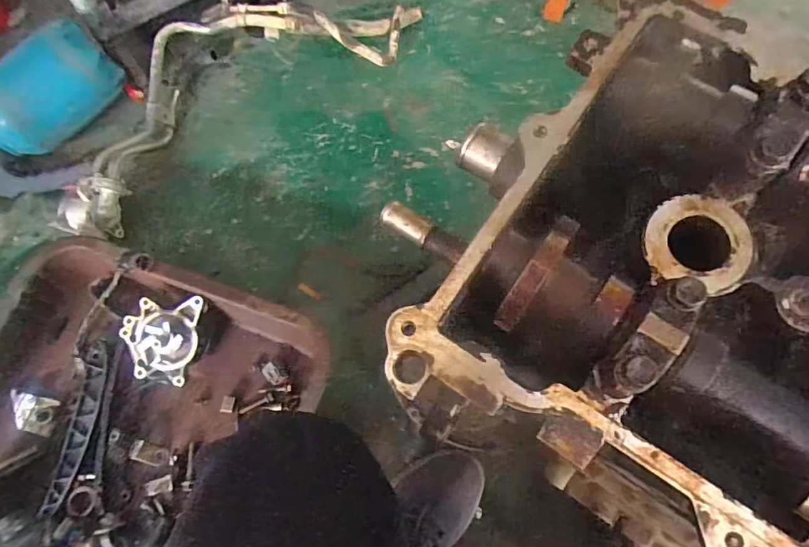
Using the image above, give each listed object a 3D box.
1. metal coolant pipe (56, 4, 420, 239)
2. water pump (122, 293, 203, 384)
[{"bbox_3d":[-0.294,-0.347,0.867,0.721,0.125,0.263,-37,72,-16],"label":"metal coolant pipe"},{"bbox_3d":[-0.322,0.085,0.654,0.096,0.036,0.117,7,83,2],"label":"water pump"}]

